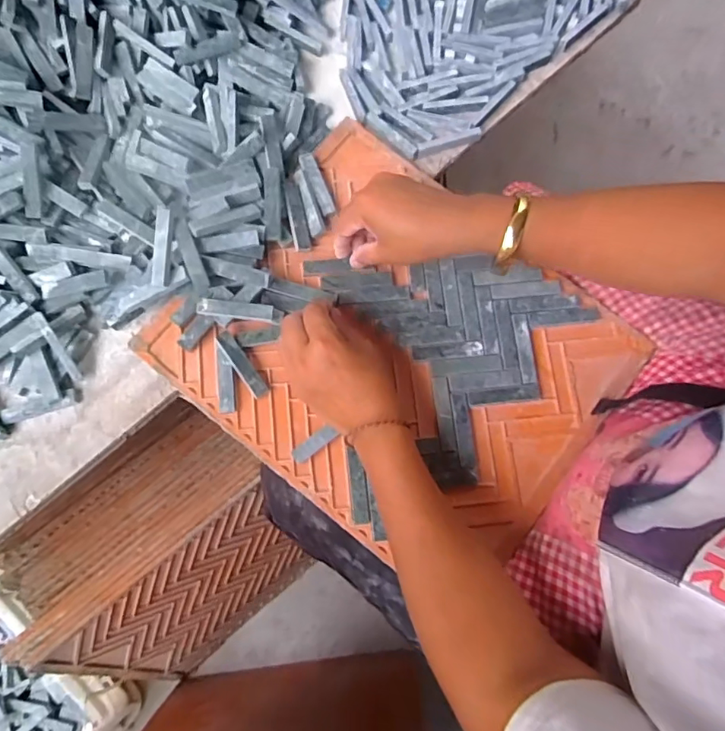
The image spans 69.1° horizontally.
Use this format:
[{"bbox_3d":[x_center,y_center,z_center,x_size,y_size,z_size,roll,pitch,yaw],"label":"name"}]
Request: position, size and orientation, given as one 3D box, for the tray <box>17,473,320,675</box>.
[{"bbox_3d":[-0.203,0.299,0.667,0.268,0.261,0.012,-39,51,-17],"label":"tray"}]

